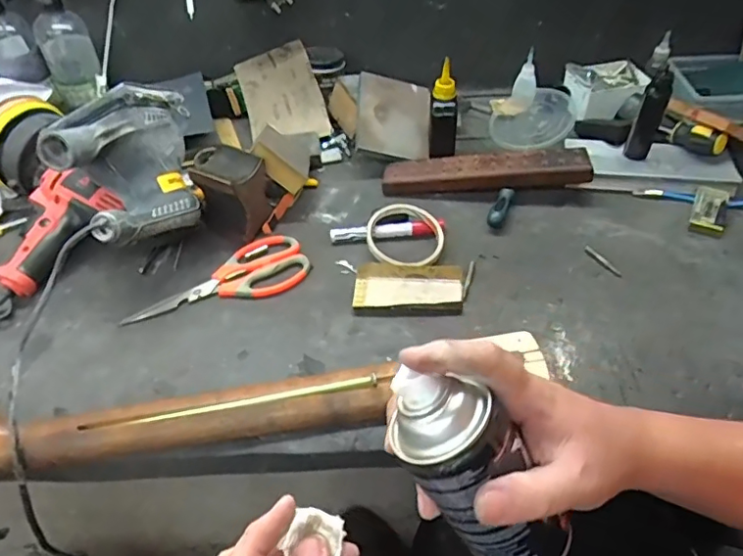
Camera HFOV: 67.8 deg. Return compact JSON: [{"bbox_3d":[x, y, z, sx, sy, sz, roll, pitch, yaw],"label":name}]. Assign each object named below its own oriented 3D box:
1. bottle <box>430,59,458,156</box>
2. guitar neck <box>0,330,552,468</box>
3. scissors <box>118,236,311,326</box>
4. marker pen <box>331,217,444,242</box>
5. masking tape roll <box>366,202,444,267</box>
[{"bbox_3d":[0.091,-0.207,0.682,0.032,0.111,0.036,3,46,6],"label":"bottle"},{"bbox_3d":[-0.162,0.117,0.482,0.629,0.028,0.074,-9,46,-6],"label":"guitar neck"},{"bbox_3d":[-0.165,0.004,0.599,0.194,0.010,0.082,-18,48,-15],"label":"scissors"},{"bbox_3d":[0.018,-0.053,0.639,0.129,0.022,0.018,-5,46,-2],"label":"marker pen"},{"bbox_3d":[0.036,-0.046,0.615,0.088,0.031,0.079,7,47,9],"label":"masking tape roll"}]

